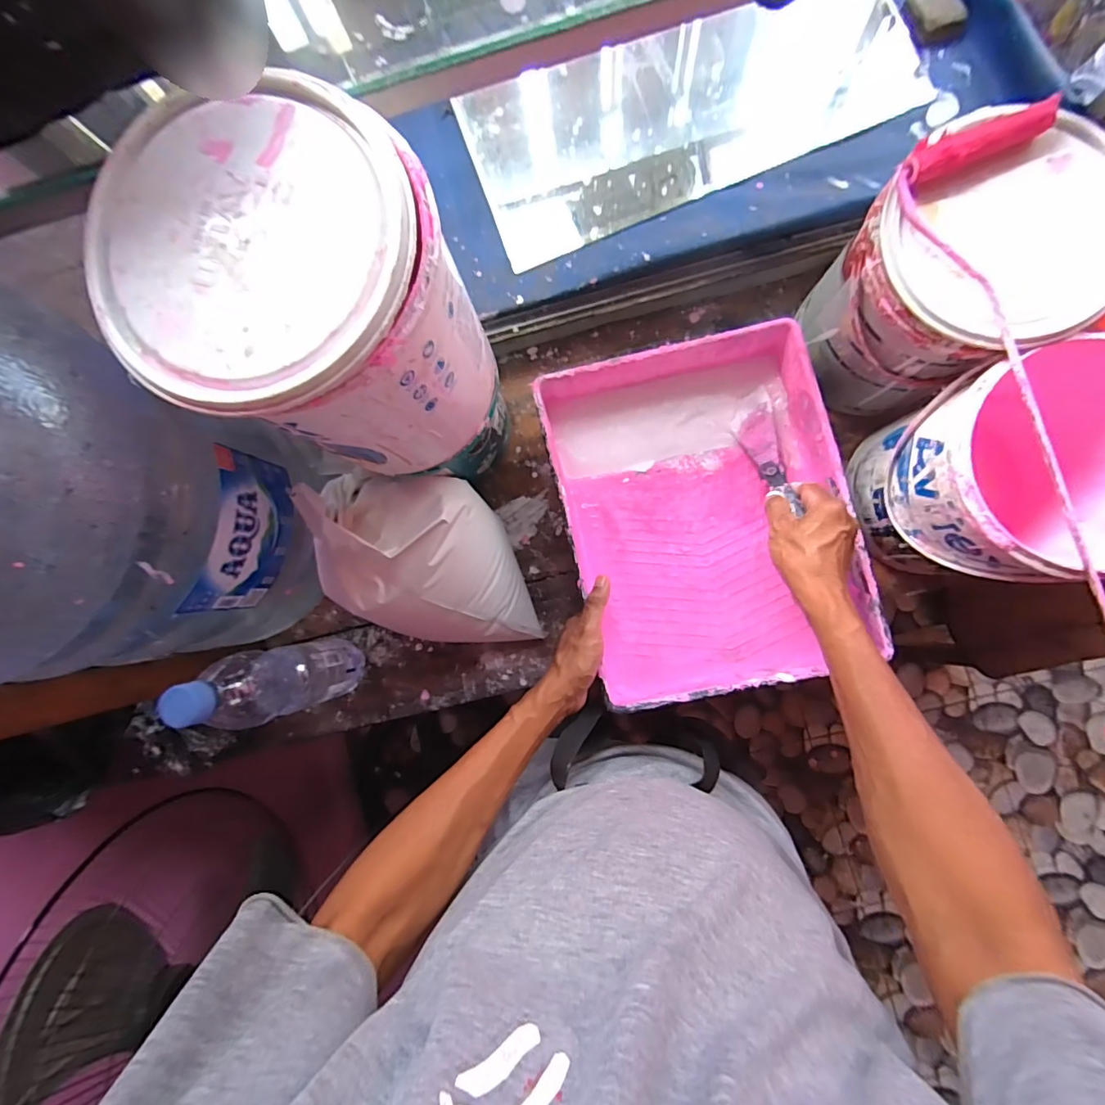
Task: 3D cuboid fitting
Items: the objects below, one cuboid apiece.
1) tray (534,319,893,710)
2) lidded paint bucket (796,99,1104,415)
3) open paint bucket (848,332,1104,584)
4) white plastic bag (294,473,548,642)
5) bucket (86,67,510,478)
[{"bbox_3d":[0.156,-0.044,0.525,0.272,0.078,0.349,-14,87,5],"label":"tray"},{"bbox_3d":[0.346,-0.238,0.448,0.169,0.190,0.161,0,88,5],"label":"lidded paint bucket"},{"bbox_3d":[0.409,-0.069,0.448,0.183,0.178,0.171,0,88,5],"label":"open paint bucket"},{"bbox_3d":[-0.134,0.009,0.514,0.218,0.142,0.173,1,88,6],"label":"white plastic bag"},{"bbox_3d":[-0.145,-0.154,0.360,0.175,0.210,0.160,0,88,5],"label":"bucket"}]

